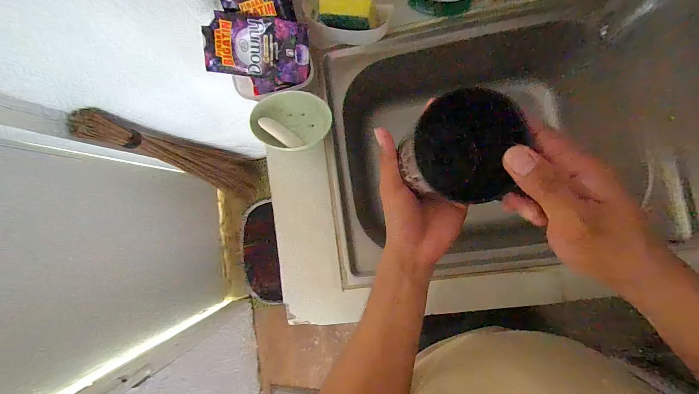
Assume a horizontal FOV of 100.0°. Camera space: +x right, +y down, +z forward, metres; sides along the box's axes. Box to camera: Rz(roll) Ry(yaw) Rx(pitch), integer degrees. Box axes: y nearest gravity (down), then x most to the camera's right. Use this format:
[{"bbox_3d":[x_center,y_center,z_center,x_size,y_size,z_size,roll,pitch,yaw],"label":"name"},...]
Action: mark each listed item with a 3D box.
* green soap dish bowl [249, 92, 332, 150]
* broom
[{"bbox_3d":[-0.089,-0.117,0.459,0.118,0.039,0.086,7,88,9],"label":"green soap dish bowl"},{"bbox_3d":[-0.584,-0.118,1.117,0.140,0.762,0.180,16,89,9],"label":"broom"}]

